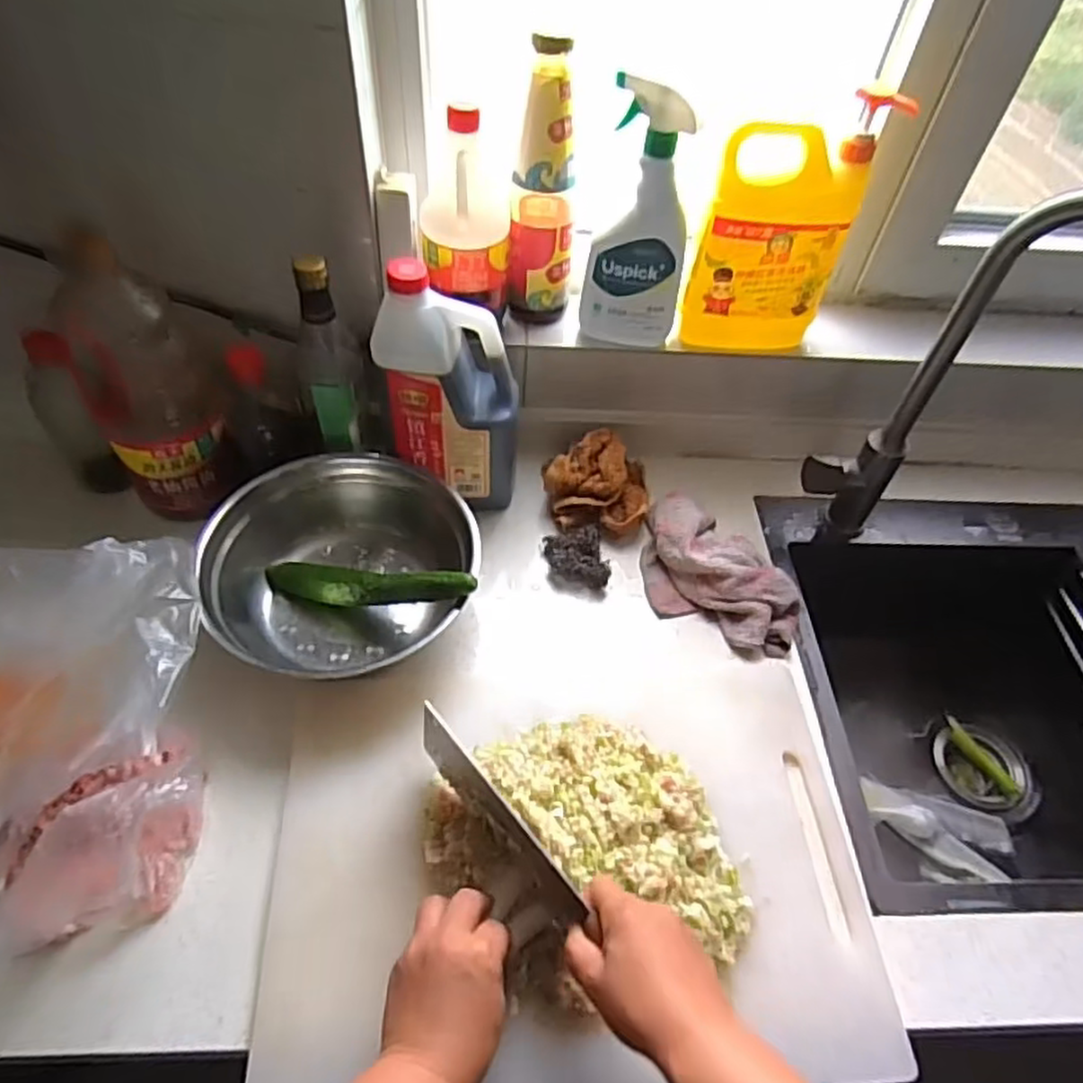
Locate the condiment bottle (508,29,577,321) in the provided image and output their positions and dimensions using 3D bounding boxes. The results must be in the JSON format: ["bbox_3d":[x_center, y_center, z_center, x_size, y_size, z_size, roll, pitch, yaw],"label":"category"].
[{"bbox_3d":[0.003,-0.353,0.728,0.068,0.260,0.073,2,52,-3],"label":"condiment bottle"}]

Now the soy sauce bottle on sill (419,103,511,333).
[{"bbox_3d":[-0.076,-0.330,0.712,0.088,0.193,0.107,-2,52,-6],"label":"soy sauce bottle on sill"}]

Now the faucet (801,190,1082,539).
[{"bbox_3d":[0.396,-0.103,0.652,0.061,0.426,0.234,-35,62,-27],"label":"faucet"}]

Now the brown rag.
[{"bbox_3d":[0.062,-0.068,0.804,0.119,0.062,0.097,6,52,0],"label":"brown rag"}]

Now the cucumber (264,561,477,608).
[{"bbox_3d":[-0.169,0.043,0.684,0.240,0.036,0.026,0,48,25],"label":"cucumber"}]

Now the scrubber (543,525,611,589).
[{"bbox_3d":[0.037,0.021,0.773,0.058,0.043,0.075,-7,53,-10],"label":"scrubber"}]

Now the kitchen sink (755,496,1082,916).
[{"bbox_3d":[0.564,0.199,0.846,0.615,0.248,0.464,1,52,-4],"label":"kitchen sink"}]

